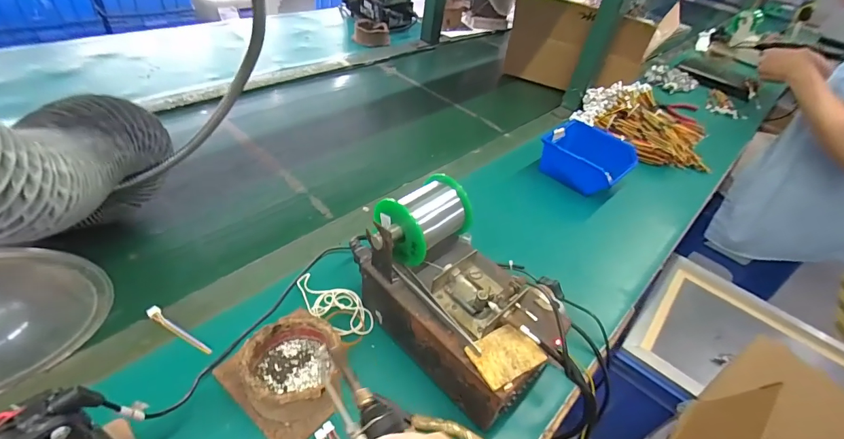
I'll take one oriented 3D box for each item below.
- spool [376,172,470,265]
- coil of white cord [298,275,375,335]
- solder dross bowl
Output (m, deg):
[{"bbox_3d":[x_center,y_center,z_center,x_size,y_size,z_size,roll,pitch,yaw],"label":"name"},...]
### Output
[{"bbox_3d":[0.004,-0.001,0.396,0.079,0.054,0.068,-27,53,-33],"label":"spool"},{"bbox_3d":[-0.097,0.092,0.437,0.103,0.008,0.049,31,46,22],"label":"coil of white cord"},{"bbox_3d":[-0.113,0.133,0.356,0.081,0.042,0.086,6,42,-5],"label":"solder dross bowl"}]

